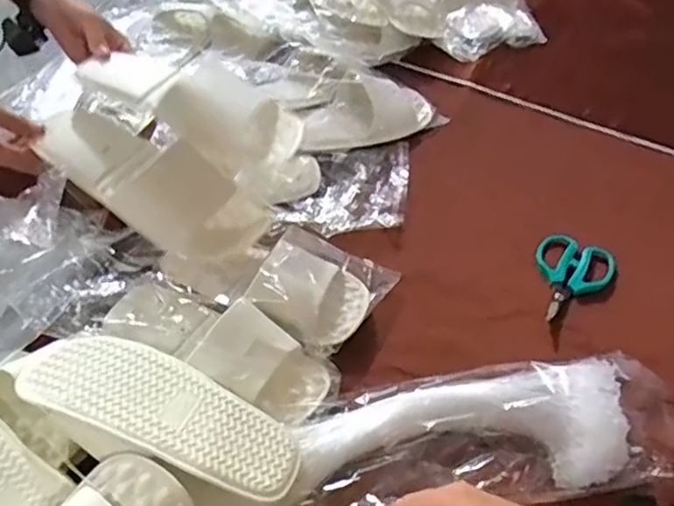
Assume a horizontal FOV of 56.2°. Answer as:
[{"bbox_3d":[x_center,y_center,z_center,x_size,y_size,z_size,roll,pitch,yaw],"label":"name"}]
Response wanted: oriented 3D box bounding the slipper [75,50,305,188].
[{"bbox_3d":[-0.166,-0.164,0.700,0.258,0.101,0.090,21,48,16],"label":"slipper"}]

